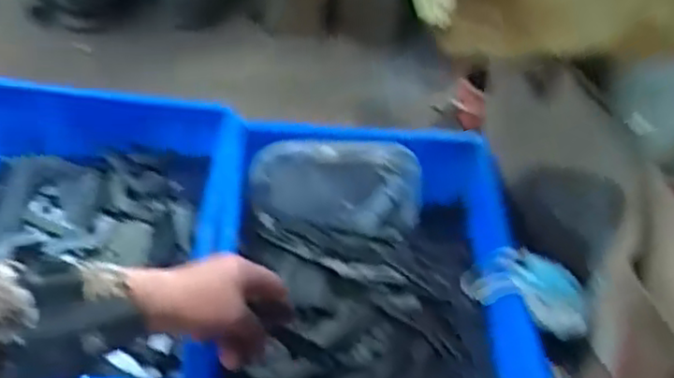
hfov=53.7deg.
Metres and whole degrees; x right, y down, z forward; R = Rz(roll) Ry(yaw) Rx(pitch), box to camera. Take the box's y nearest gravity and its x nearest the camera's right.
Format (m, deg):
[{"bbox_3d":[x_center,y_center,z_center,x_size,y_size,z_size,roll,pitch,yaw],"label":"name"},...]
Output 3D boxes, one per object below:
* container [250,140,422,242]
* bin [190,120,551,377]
[{"bbox_3d":[-0.003,-0.004,0.770,0.188,0.103,0.028,6,2,5],"label":"container"},{"bbox_3d":[0.029,0.100,0.669,0.298,0.108,0.423,3,45,-3],"label":"bin"}]

